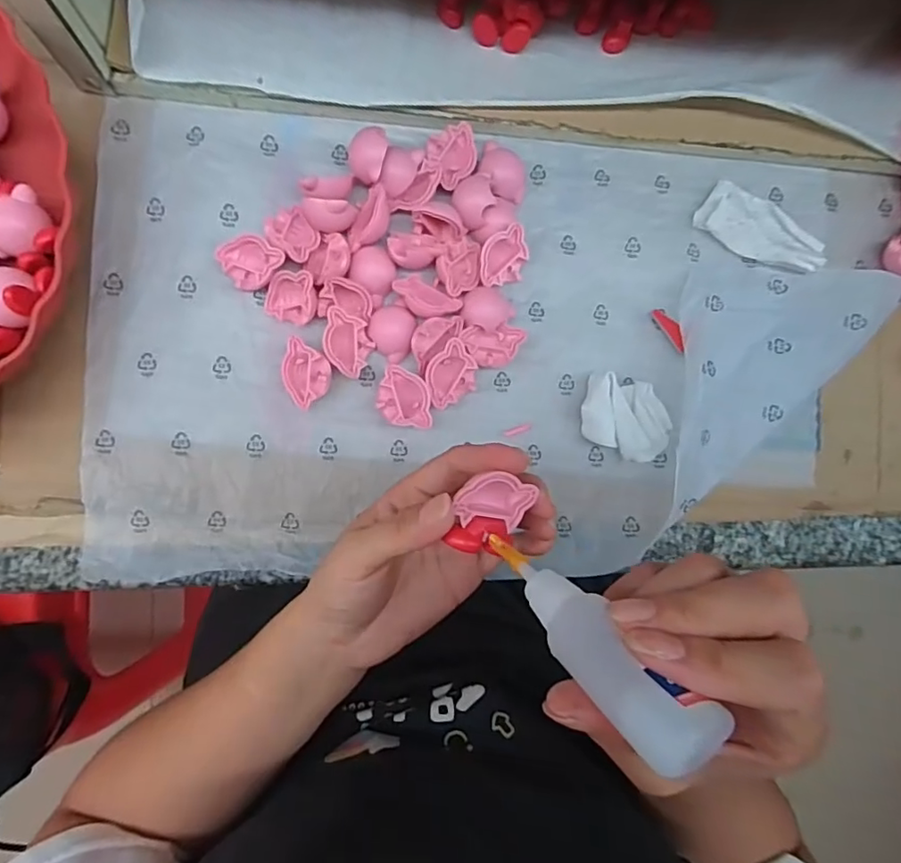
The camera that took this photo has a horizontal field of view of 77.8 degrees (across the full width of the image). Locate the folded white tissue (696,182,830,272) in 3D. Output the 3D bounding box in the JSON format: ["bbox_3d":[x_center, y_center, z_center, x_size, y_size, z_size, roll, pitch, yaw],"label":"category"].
[{"bbox_3d":[0.190,-0.121,0.331,0.080,0.012,0.041,29,85,-6],"label":"folded white tissue"}]

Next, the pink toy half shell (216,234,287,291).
[{"bbox_3d":[-0.106,-0.092,0.298,0.031,0.010,0.031,1,97,10],"label":"pink toy half shell"}]

